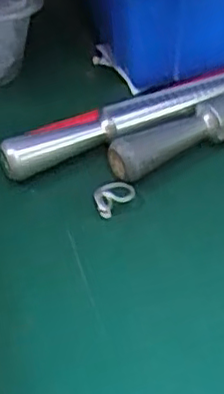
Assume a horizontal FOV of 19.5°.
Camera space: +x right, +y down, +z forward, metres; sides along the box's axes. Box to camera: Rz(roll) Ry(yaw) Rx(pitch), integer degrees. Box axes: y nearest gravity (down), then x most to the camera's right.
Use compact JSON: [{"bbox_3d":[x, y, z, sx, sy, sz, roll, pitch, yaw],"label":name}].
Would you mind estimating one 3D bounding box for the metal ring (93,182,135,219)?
[{"bbox_3d":[0.001,-0.001,0.335,0.021,0.010,0.016,-18,50,-14],"label":"metal ring"}]

